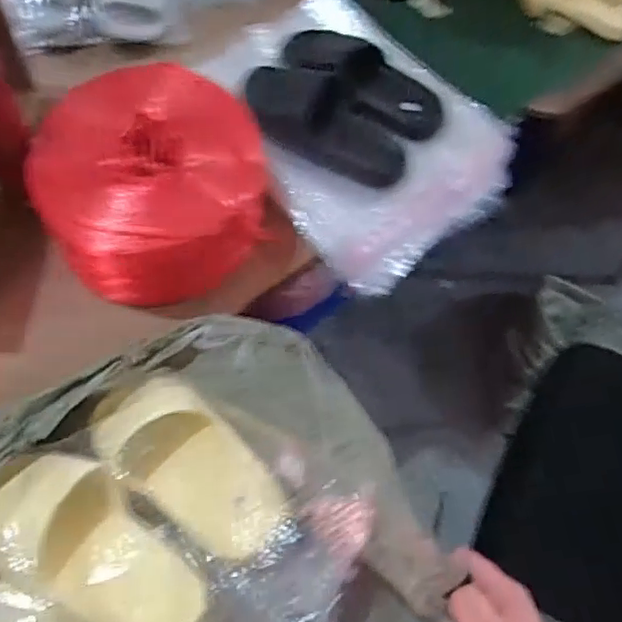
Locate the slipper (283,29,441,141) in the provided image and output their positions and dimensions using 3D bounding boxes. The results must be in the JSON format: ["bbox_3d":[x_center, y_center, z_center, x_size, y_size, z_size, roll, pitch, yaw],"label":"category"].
[{"bbox_3d":[0.080,-0.351,0.877,0.271,0.052,0.121,41,68,17],"label":"slipper"}]

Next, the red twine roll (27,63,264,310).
[{"bbox_3d":[-0.191,-0.165,0.717,0.279,0.122,0.285,1,63,-2],"label":"red twine roll"}]

